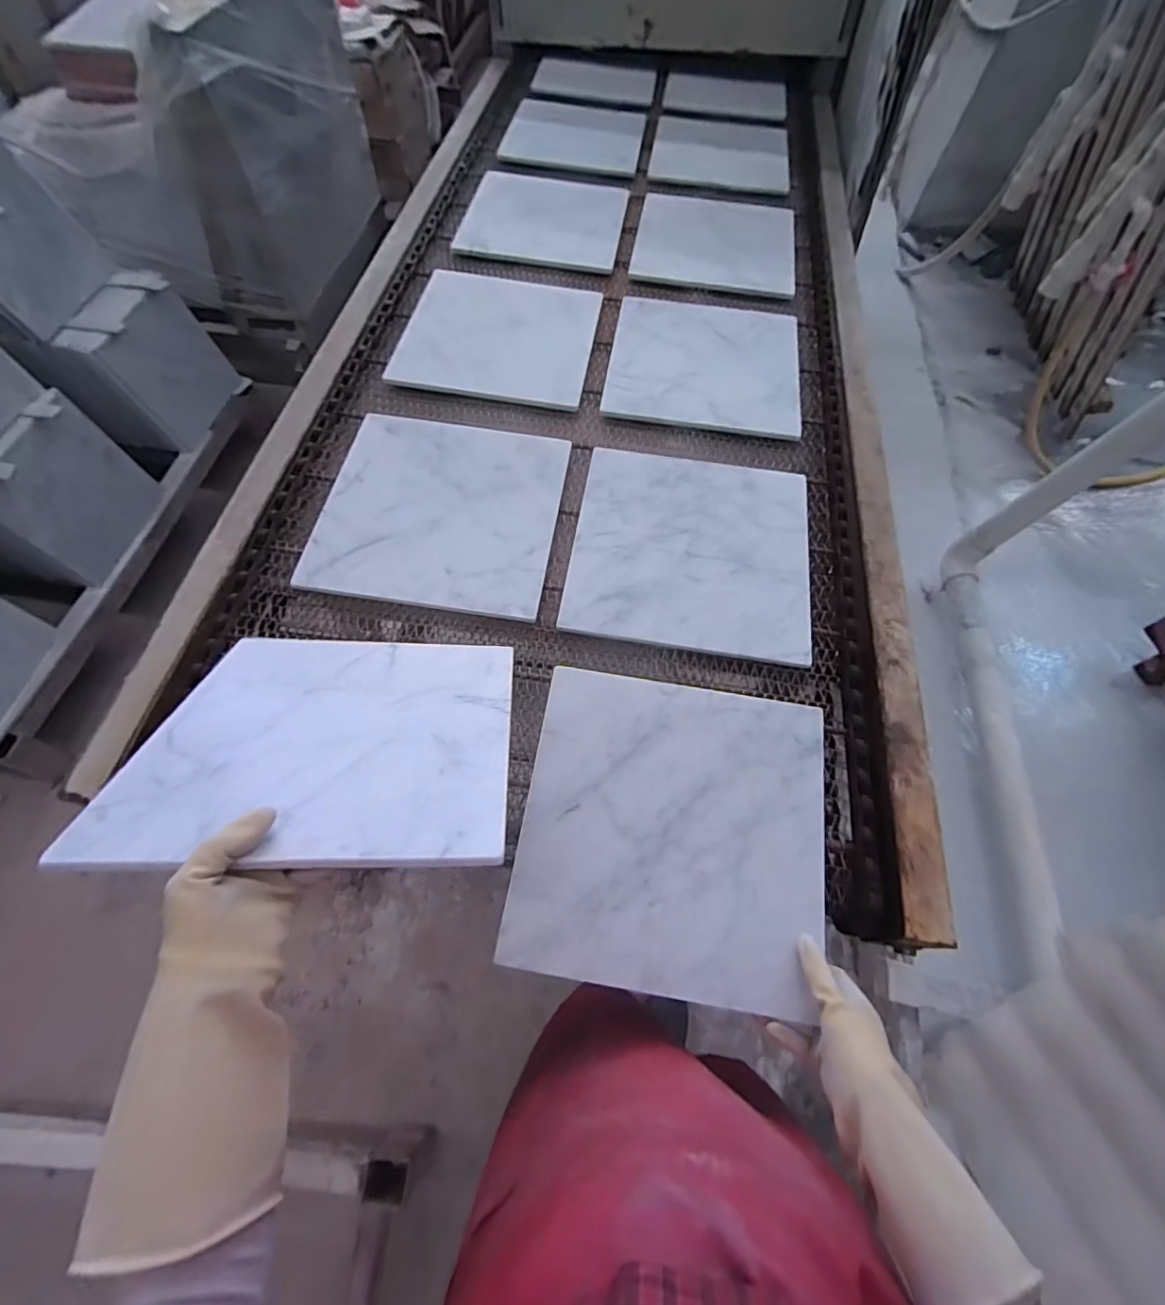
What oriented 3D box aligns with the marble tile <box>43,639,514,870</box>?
[{"bbox_3d":[-0.216,0.070,0.502,0.295,0.007,0.290,2,31,-7],"label":"marble tile"}]

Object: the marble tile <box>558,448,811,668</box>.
[{"bbox_3d":[0.142,-0.138,0.722,0.298,0.017,0.299,9,60,3],"label":"marble tile"}]

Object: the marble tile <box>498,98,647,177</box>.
[{"bbox_3d":[-0.015,-1.155,1.236,0.292,0.013,0.306,9,60,4],"label":"marble tile"}]

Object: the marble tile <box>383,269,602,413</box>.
[{"bbox_3d":[-0.134,-0.529,0.908,0.301,0.011,0.304,8,60,3],"label":"marble tile"}]

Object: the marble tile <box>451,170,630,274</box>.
[{"bbox_3d":[-0.072,-0.842,1.066,0.294,0.005,0.292,7,60,3],"label":"marble tile"}]

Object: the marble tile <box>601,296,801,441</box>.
[{"bbox_3d":[0.197,-0.472,0.886,0.296,0.016,0.284,8,60,3],"label":"marble tile"}]

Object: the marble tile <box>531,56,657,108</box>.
[{"bbox_3d":[0.033,-1.409,1.362,0.289,0.010,0.200,8,60,3],"label":"marble tile"}]

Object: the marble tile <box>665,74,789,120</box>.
[{"bbox_3d":[0.353,-1.378,1.368,0.292,0.012,0.181,5,60,1],"label":"marble tile"}]

